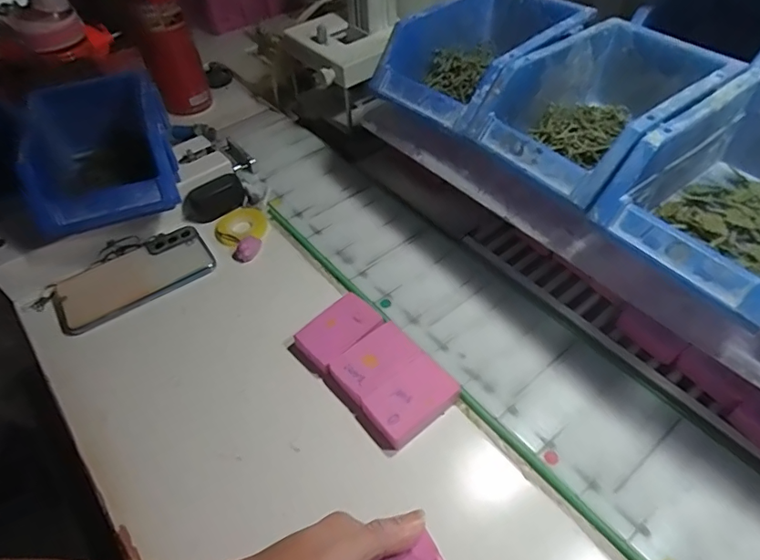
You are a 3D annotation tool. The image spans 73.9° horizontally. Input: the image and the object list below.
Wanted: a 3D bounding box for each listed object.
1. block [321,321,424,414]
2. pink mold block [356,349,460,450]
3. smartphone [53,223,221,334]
[{"bbox_3d":[-0.006,0.072,0.427,0.076,0.017,0.045,-36,57,-25],"label":"block"},{"bbox_3d":[0.023,0.097,0.405,0.077,0.016,0.045,-34,56,-24],"label":"pink mold block"},{"bbox_3d":[-0.248,-0.003,0.509,0.150,0.014,0.079,-28,54,-20],"label":"smartphone"}]

